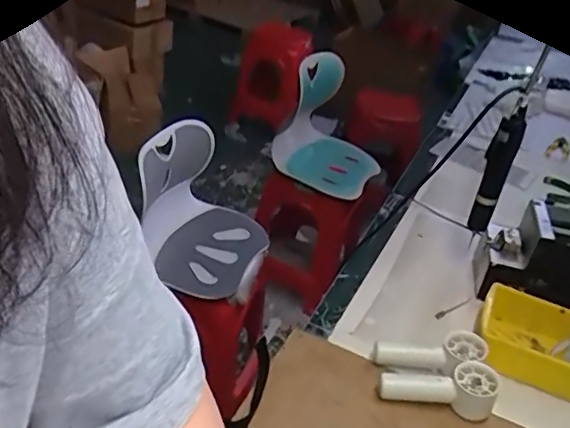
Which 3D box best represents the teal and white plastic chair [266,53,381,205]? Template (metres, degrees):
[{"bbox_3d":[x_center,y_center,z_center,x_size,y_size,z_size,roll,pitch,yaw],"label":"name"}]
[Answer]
[{"bbox_3d":[0.147,-0.299,1.767,0.320,0.375,0.382,13,34,5],"label":"teal and white plastic chair"}]

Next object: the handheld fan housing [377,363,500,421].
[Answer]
[{"bbox_3d":[0.197,0.224,0.735,0.144,0.056,0.052,9,32,2],"label":"handheld fan housing"}]

